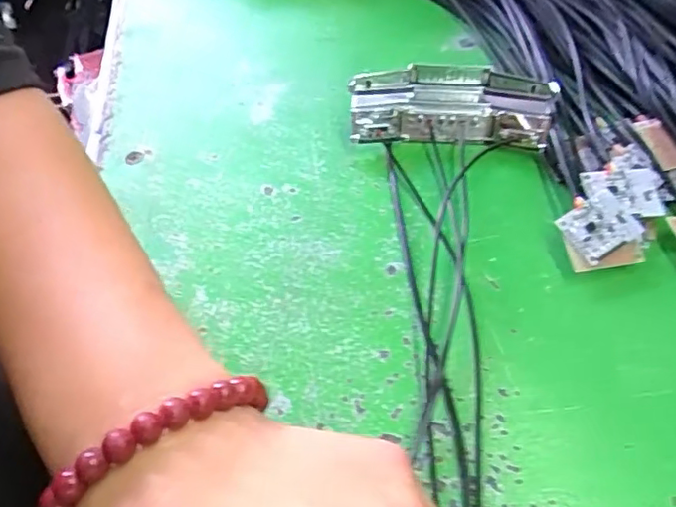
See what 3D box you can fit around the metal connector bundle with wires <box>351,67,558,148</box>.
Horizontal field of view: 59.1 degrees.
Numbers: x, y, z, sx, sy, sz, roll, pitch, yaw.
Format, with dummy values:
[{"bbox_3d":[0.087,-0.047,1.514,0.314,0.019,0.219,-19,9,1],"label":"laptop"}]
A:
[{"bbox_3d":[0.057,-0.074,0.304,0.097,0.028,0.037,4,55,8],"label":"metal connector bundle with wires"}]

